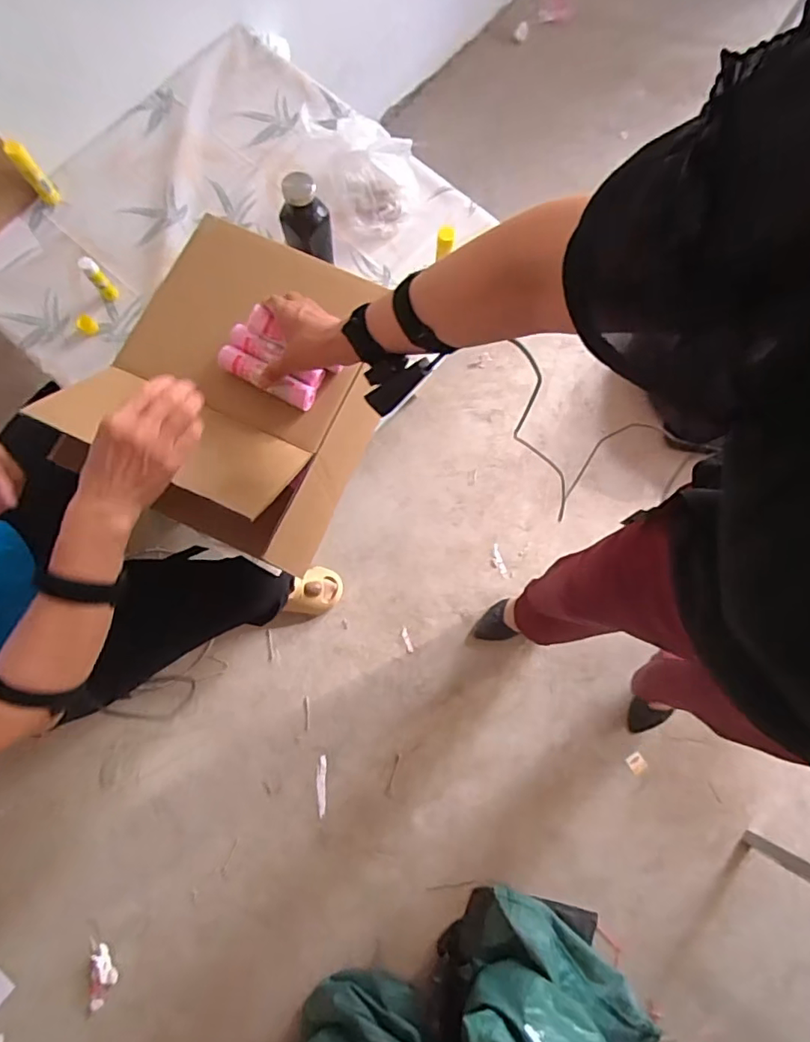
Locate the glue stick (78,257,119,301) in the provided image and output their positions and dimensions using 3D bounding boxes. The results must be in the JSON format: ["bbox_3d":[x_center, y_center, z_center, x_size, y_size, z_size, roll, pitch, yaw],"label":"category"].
[{"bbox_3d":[-0.553,-0.438,0.963,0.028,0.089,0.026,0,76,-1],"label":"glue stick"}]

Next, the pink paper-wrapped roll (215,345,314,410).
[{"bbox_3d":[-0.170,-0.177,0.651,0.126,0.024,0.034,27,77,4],"label":"pink paper-wrapped roll"}]

